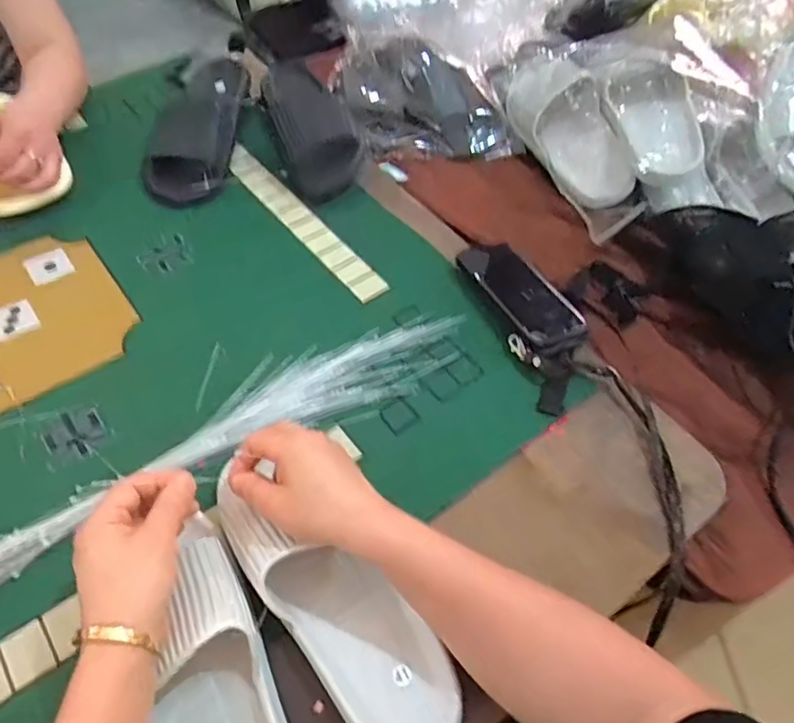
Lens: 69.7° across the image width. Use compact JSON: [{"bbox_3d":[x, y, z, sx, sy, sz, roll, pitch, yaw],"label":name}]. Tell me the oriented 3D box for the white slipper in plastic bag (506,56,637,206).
[{"bbox_3d":[0.222,-0.319,0.762,0.096,0.090,0.268,-7,55,-6],"label":"white slipper in plastic bag"}]

